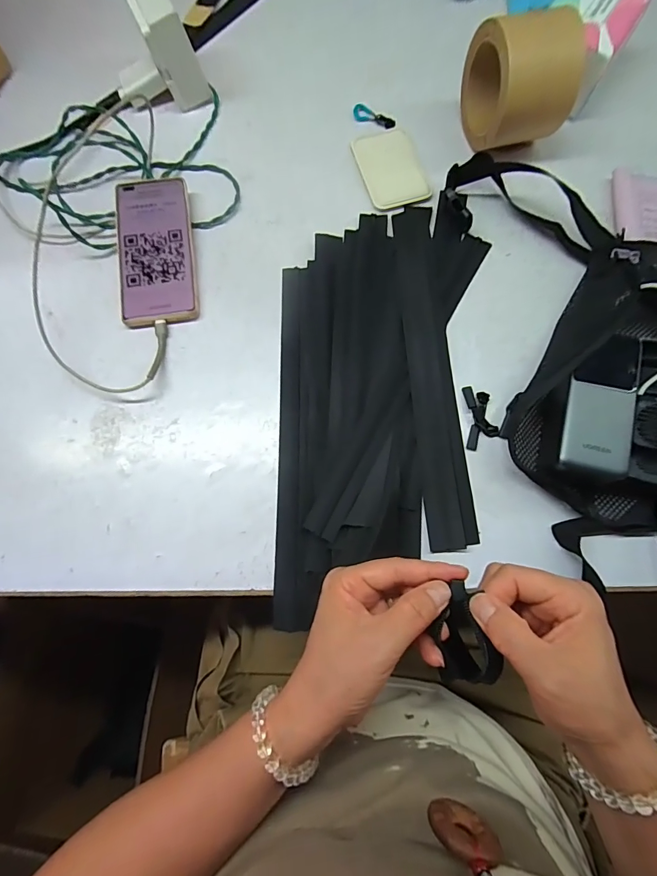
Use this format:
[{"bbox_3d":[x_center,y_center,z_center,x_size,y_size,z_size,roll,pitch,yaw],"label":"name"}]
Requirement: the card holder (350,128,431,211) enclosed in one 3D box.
[{"bbox_3d":[0.071,-0.311,0.458,0.068,0.005,0.107,-16,76,-3],"label":"card holder"}]

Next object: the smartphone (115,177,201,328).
[{"bbox_3d":[-0.183,-0.201,0.424,0.077,0.007,0.168,-7,80,-4],"label":"smartphone"}]

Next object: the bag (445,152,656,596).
[{"bbox_3d":[0.275,-0.104,0.378,0.247,0.051,0.424,-7,76,0],"label":"bag"}]

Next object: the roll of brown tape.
[{"bbox_3d":[0.197,-0.371,0.419,0.076,0.107,0.110,-16,76,-3],"label":"roll of brown tape"}]

